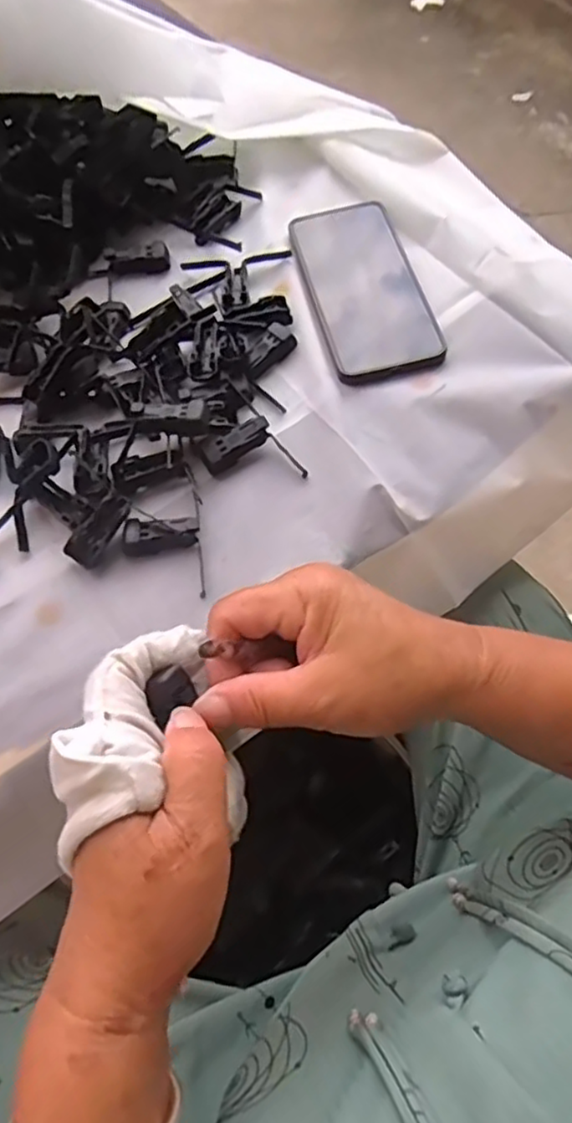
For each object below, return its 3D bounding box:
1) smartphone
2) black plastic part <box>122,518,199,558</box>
[{"bbox_3d":[0.057,-0.204,0.499,0.081,0.013,0.167,-13,63,-3],"label":"smartphone"},{"bbox_3d":[-0.078,-0.017,0.415,0.046,0.015,0.017,-7,62,0],"label":"black plastic part"}]

